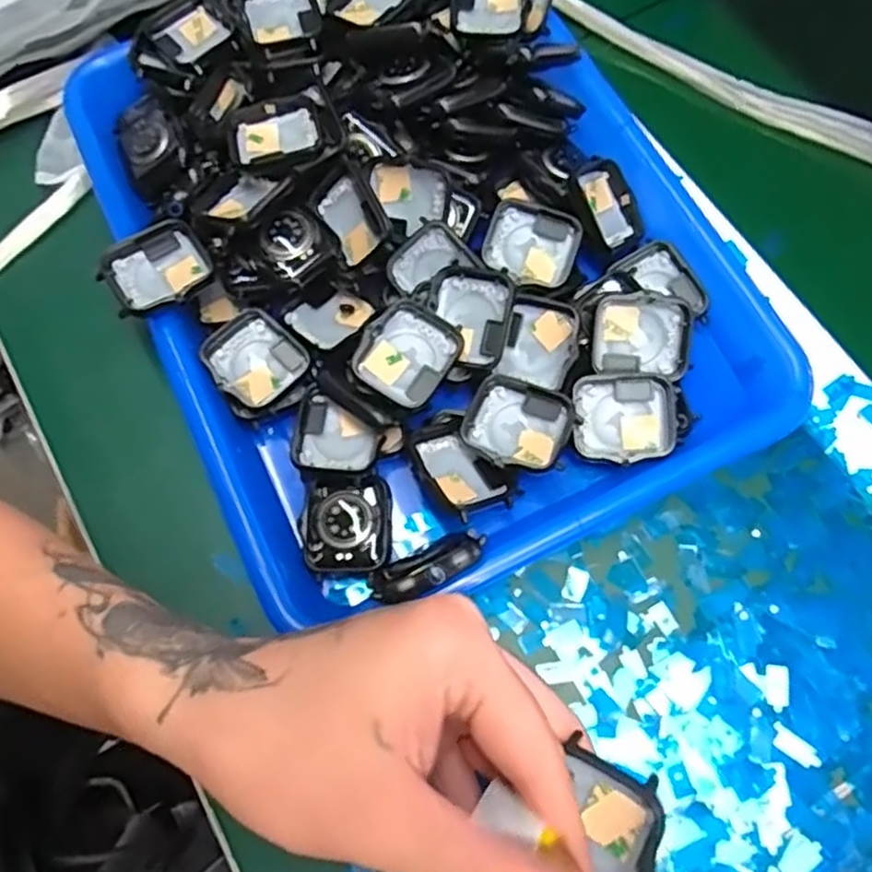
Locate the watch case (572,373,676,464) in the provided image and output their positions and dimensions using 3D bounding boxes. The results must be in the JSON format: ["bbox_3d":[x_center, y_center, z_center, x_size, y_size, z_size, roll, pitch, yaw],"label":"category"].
[{"bbox_3d":[0.082,-0.007,0.319,0.044,0.015,0.038,-5,70,0],"label":"watch case"}]

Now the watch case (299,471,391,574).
[{"bbox_3d":[-0.038,0.037,0.310,0.038,0.011,0.040,-6,70,0],"label":"watch case"}]

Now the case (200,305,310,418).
[{"bbox_3d":[-0.080,-0.032,0.330,0.040,0.007,0.046,-33,72,-10],"label":"case"}]

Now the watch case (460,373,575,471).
[{"bbox_3d":[0.035,-0.004,0.314,0.043,0.013,0.038,21,72,9],"label":"watch case"}]

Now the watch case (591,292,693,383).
[{"bbox_3d":[0.091,-0.045,0.324,0.042,0.010,0.036,9,101,4],"label":"watch case"}]

